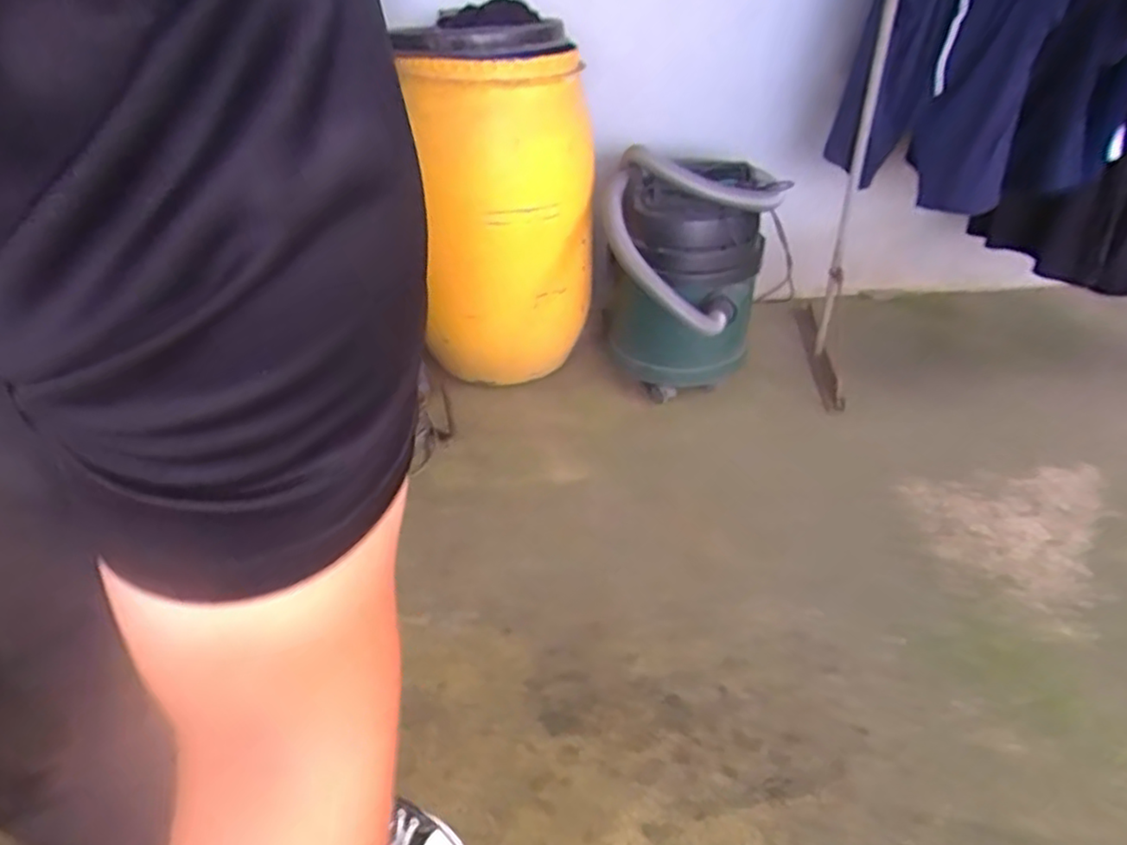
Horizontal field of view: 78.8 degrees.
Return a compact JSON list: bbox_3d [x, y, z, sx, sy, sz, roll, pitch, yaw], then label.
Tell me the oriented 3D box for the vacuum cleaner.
[{"bbox_3d":[0.280,-0.326,1.650,0.393,0.508,0.393,4,36,7],"label":"vacuum cleaner"}]

